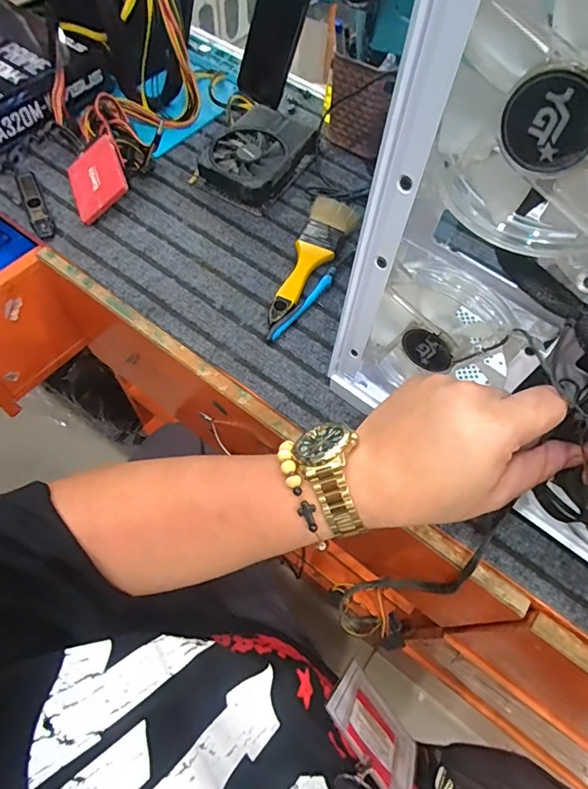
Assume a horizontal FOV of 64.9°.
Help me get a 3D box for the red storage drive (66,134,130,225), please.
[{"bbox_3d":[-0.237,-0.257,0.551,0.074,0.013,0.099,-34,67,18],"label":"red storage drive"}]

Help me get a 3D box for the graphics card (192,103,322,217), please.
[{"bbox_3d":[-0.047,-0.305,0.590,0.107,0.045,0.145,32,64,13],"label":"graphics card"}]

